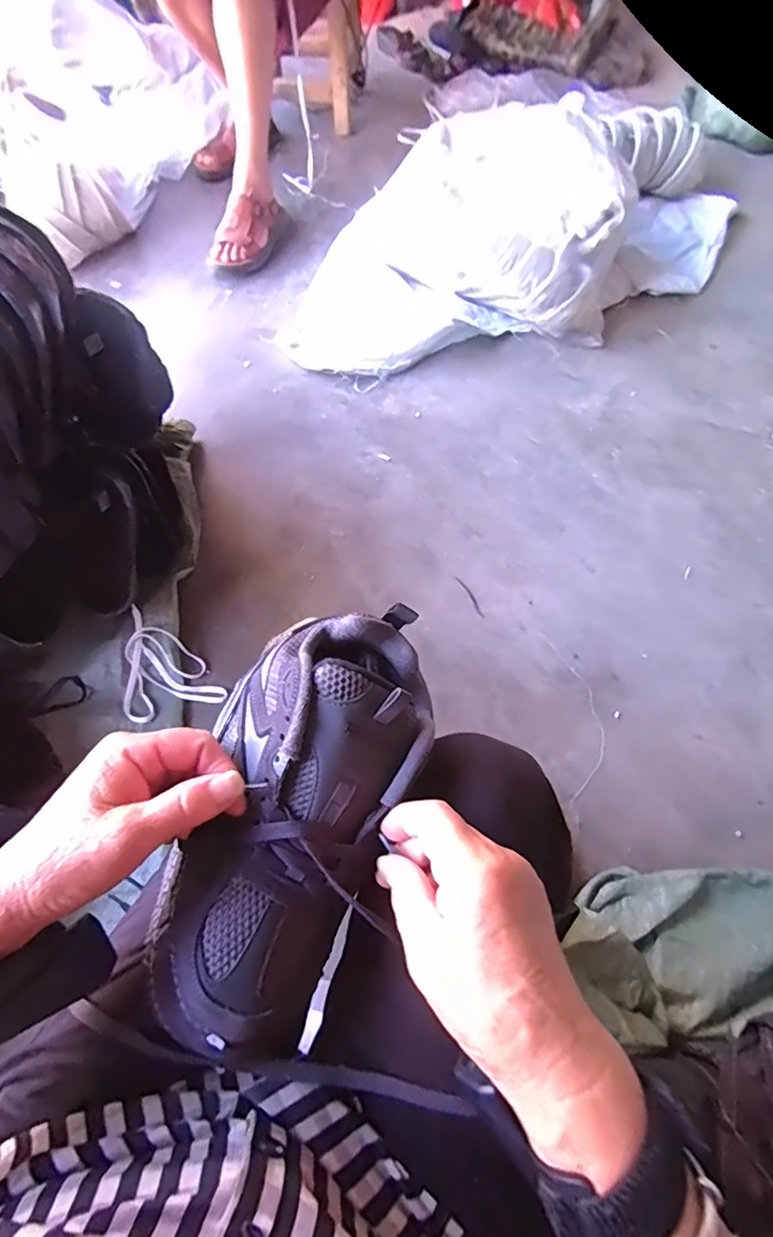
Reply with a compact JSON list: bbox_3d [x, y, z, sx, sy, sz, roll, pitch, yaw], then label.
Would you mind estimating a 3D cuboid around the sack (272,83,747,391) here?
[{"bbox_3d":[0.318,-0.839,1.082,1.154,0.237,0.464,-19,69,-9],"label":"sack"}]

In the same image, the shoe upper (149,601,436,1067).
[{"bbox_3d":[-0.054,0.109,0.303,0.117,0.071,0.255,19,78,7],"label":"shoe upper"}]

